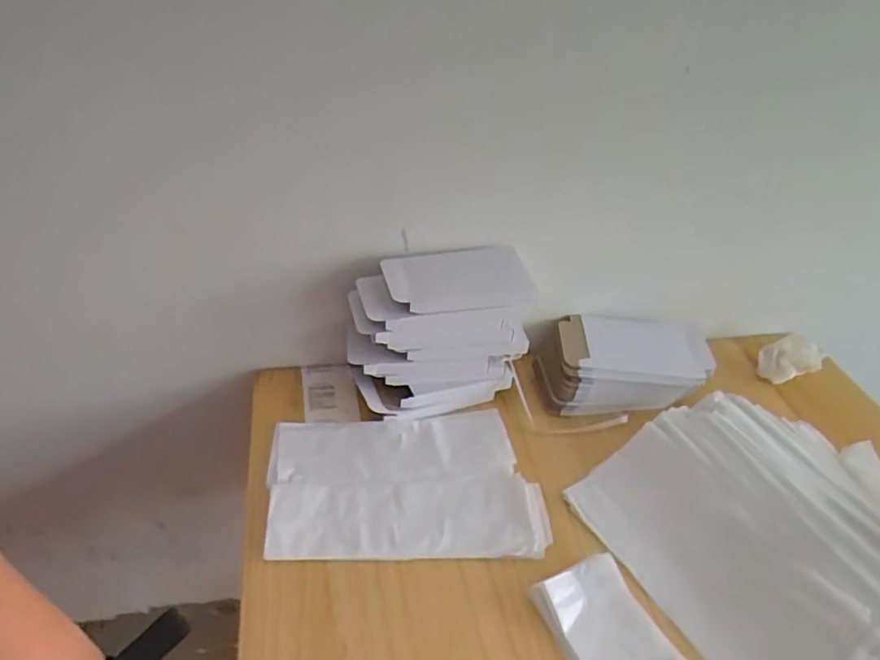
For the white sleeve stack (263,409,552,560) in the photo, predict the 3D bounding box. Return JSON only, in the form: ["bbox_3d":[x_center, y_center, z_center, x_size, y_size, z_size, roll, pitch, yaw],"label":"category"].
[{"bbox_3d":[-0.038,0.158,0.622,0.260,0.017,0.177,-3,36,-9],"label":"white sleeve stack"}]

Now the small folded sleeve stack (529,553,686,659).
[{"bbox_3d":[0.143,0.255,0.504,0.080,0.020,0.130,-12,39,-21],"label":"small folded sleeve stack"}]

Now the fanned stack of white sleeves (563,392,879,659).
[{"bbox_3d":[0.331,0.180,0.581,0.303,0.075,0.279,-17,41,-26],"label":"fanned stack of white sleeves"}]

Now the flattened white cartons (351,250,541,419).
[{"bbox_3d":[-0.006,0.003,0.687,0.193,0.174,0.097,-11,38,-19],"label":"flattened white cartons"}]

